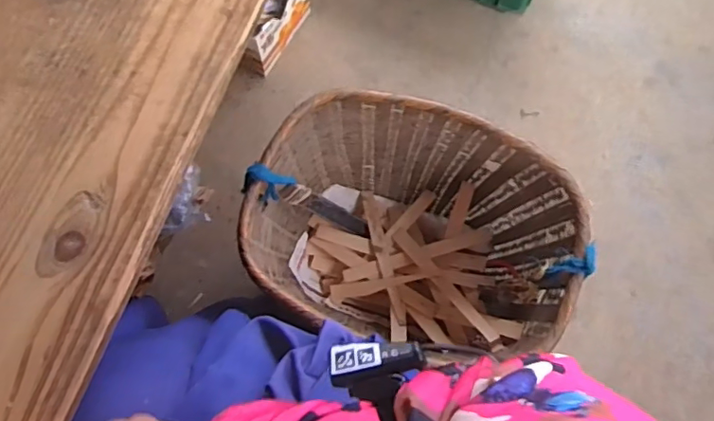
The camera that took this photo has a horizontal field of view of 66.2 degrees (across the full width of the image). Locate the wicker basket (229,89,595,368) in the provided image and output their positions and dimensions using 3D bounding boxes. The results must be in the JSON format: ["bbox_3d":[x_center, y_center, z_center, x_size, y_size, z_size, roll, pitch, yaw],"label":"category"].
[{"bbox_3d":[0.073,0.042,0.778,0.404,0.266,0.299,17,74,5],"label":"wicker basket"}]

